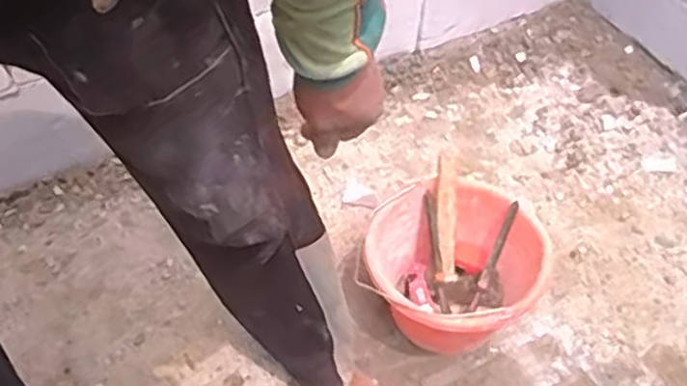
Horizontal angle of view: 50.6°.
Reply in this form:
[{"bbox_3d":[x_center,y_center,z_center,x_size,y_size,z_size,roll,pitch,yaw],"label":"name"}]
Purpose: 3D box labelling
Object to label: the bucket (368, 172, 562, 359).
[{"bbox_3d":[0.149,0.119,1.037,0.231,0.168,0.228,1,52,-1],"label":"bucket"}]

